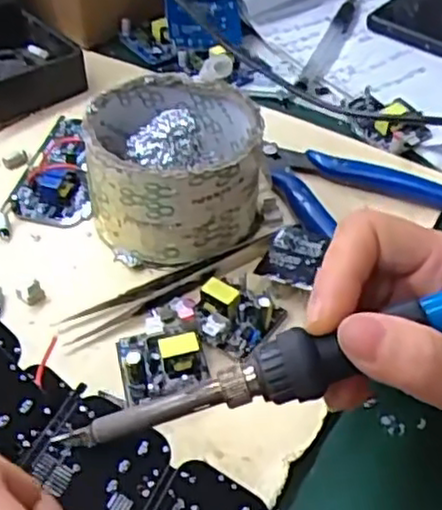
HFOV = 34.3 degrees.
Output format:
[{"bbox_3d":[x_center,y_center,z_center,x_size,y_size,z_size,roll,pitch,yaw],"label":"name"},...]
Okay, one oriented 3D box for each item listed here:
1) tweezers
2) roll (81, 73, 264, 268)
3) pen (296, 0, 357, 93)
[{"bbox_3d":[-0.023,0.012,0.324,0.104,0.007,0.016,-24,51,-25],"label":"tweezers"},{"bbox_3d":[-0.021,-0.043,0.344,0.079,0.054,0.080,1,45,-1],"label":"roll"},{"bbox_3d":[0.073,-0.145,0.479,0.016,0.007,0.124,17,47,14],"label":"pen"}]

